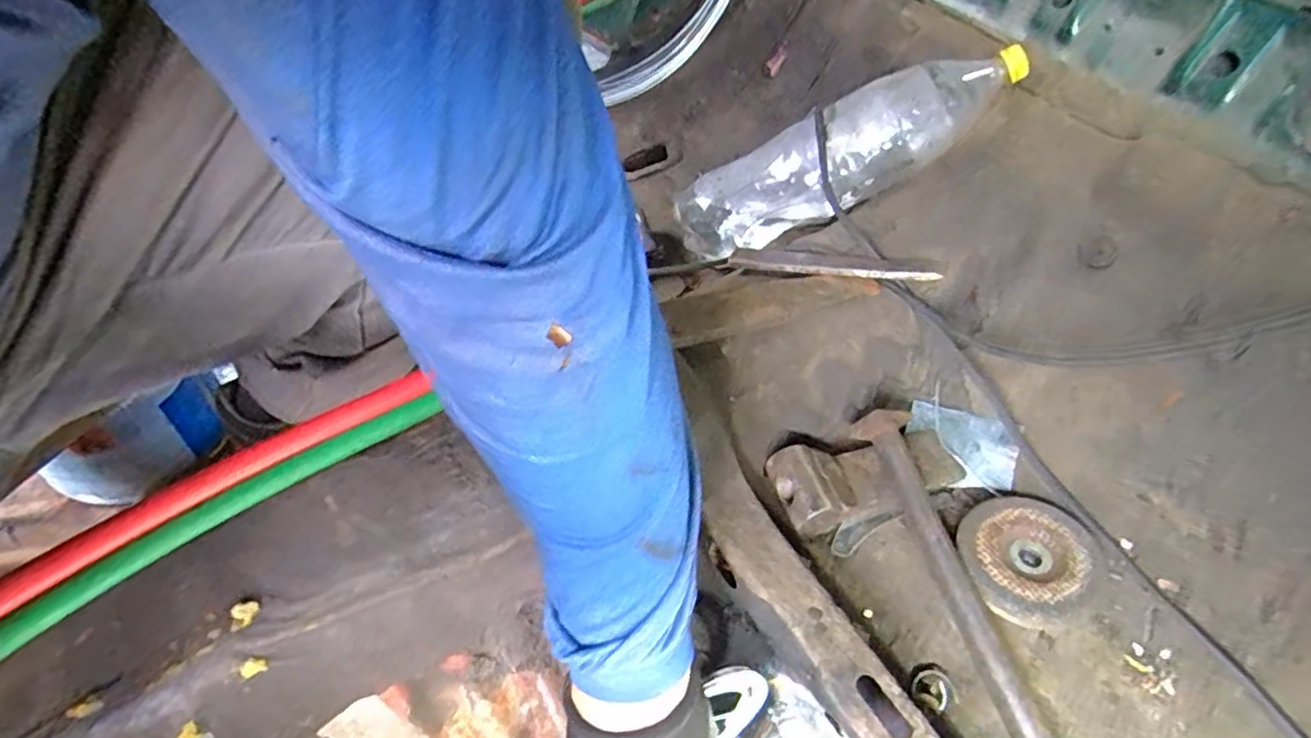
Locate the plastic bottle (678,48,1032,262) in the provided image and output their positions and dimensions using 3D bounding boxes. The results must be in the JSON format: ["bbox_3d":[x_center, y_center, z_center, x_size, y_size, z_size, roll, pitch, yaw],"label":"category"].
[{"bbox_3d":[0.174,-0.204,0.629,0.339,0.073,0.078,-24,46,22],"label":"plastic bottle"}]

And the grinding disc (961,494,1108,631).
[{"bbox_3d":[0.268,0.133,0.469,0.095,0.016,0.088,0,50,0],"label":"grinding disc"}]

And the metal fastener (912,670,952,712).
[{"bbox_3d":[0.187,0.216,0.439,0.026,0.011,0.025,0,50,0],"label":"metal fastener"}]

